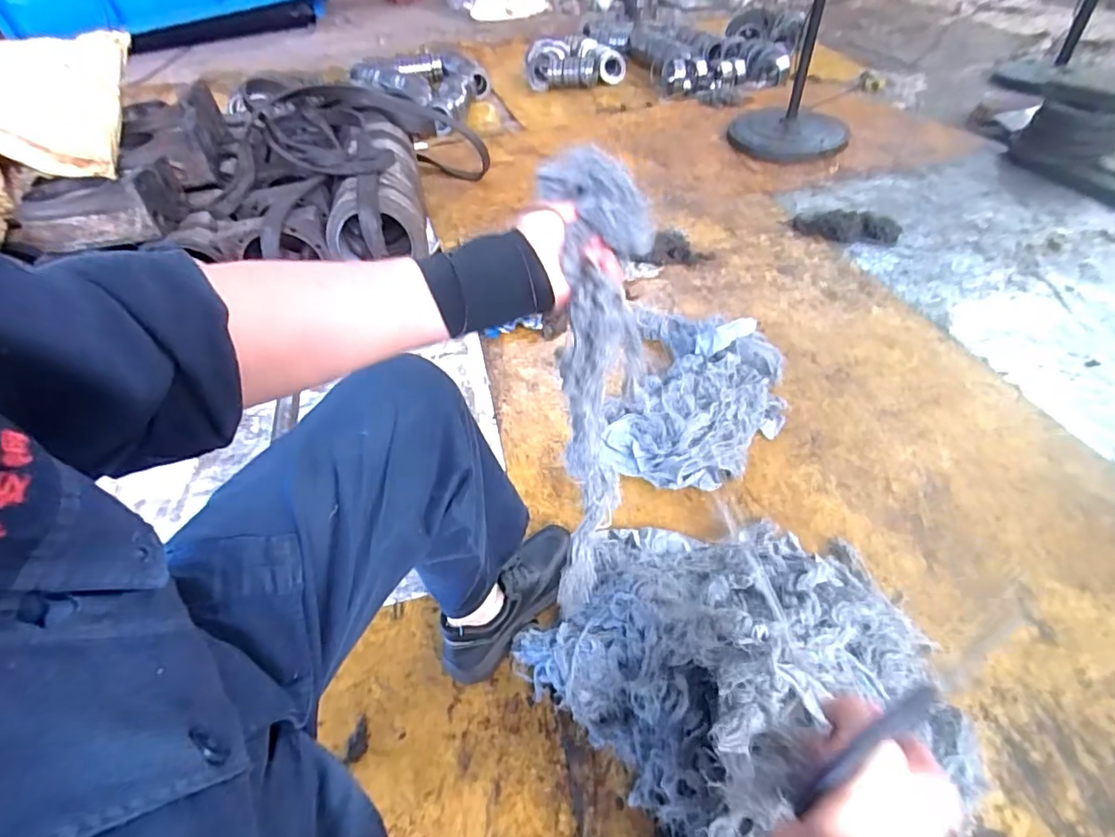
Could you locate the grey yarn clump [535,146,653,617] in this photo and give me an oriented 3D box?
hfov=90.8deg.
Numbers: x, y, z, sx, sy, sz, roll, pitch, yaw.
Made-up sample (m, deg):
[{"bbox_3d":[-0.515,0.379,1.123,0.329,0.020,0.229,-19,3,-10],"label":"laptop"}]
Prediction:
[{"bbox_3d":[0.022,-0.002,0.458,0.080,0.370,0.073,5,17,11],"label":"grey yarn clump"}]

